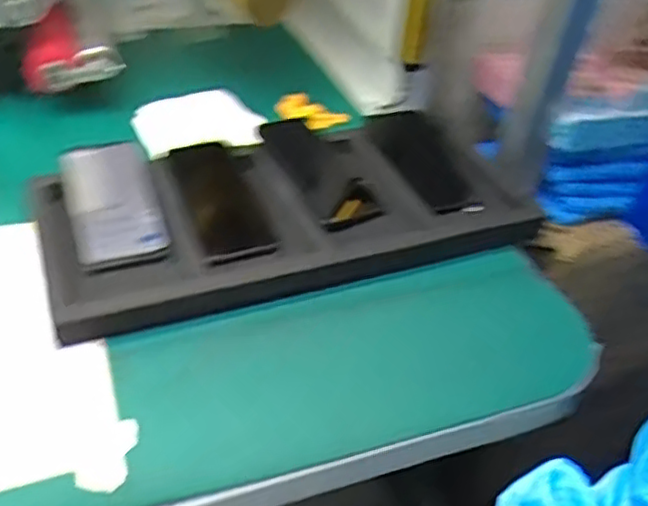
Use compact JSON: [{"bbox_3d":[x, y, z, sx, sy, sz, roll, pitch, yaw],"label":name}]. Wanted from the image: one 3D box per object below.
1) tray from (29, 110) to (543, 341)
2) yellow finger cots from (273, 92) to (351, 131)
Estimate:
[{"bbox_3d":[-0.027,-0.060,0.704,0.516,0.046,0.280,-10,42,-18],"label":"tray"},{"bbox_3d":[-0.019,-0.195,0.913,0.108,0.029,0.032,23,43,20],"label":"yellow finger cots"}]

